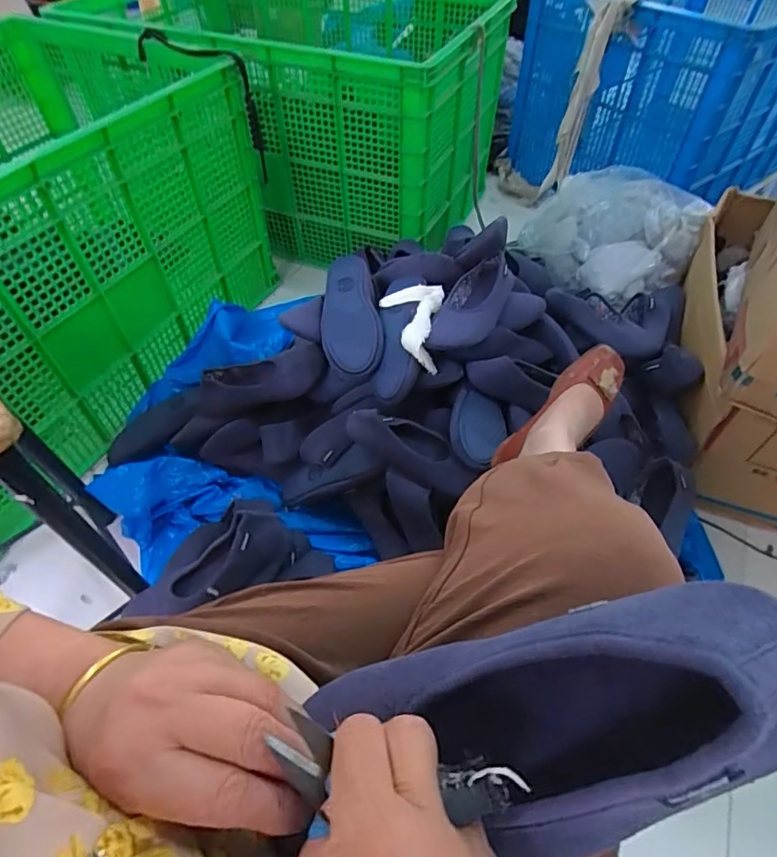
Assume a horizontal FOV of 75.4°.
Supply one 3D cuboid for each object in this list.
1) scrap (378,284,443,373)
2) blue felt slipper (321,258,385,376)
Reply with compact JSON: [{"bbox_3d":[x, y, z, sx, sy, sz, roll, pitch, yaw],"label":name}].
[{"bbox_3d":[0.038,-0.173,0.848,0.108,0.061,0.159,1,52,1],"label":"scrap"},{"bbox_3d":[-0.070,-0.210,0.871,0.100,0.066,0.244,-7,72,-5],"label":"blue felt slipper"}]

